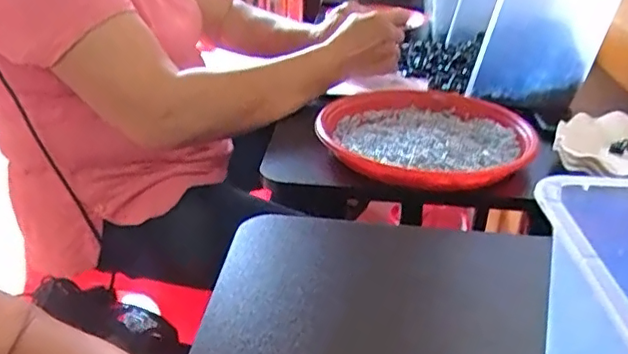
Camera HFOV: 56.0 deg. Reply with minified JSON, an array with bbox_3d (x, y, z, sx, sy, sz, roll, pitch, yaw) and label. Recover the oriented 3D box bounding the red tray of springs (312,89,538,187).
[{"bbox_3d":[0.124,-0.049,0.675,0.232,0.031,0.232,10,29,16],"label":"red tray of springs"}]

